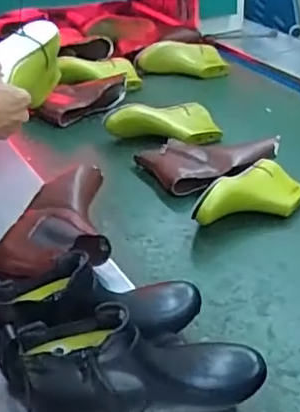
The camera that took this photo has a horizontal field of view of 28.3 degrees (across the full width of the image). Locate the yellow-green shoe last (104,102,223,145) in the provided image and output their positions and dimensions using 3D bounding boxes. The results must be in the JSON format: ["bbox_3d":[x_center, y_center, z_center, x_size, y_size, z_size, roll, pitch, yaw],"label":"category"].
[{"bbox_3d":[0.015,-0.166,1.243,0.225,0.076,0.099,-7,33,-11],"label":"yellow-green shoe last"}]

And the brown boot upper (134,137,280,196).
[{"bbox_3d":[0.118,-0.089,1.128,0.239,0.060,0.159,-14,35,-21],"label":"brown boot upper"}]

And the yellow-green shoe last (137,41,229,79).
[{"bbox_3d":[0.084,-0.393,1.582,0.231,0.073,0.090,-5,33,-8],"label":"yellow-green shoe last"}]

